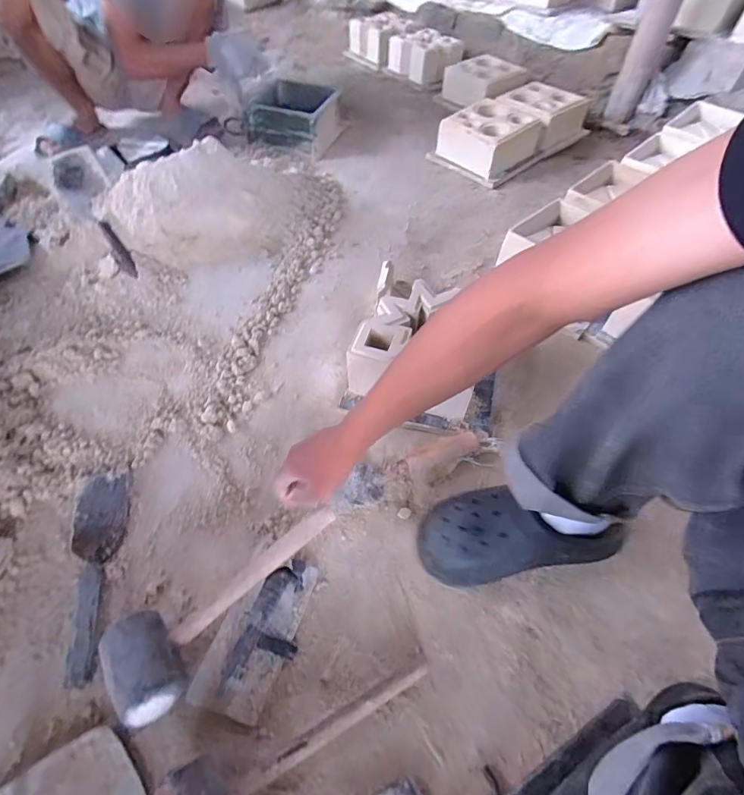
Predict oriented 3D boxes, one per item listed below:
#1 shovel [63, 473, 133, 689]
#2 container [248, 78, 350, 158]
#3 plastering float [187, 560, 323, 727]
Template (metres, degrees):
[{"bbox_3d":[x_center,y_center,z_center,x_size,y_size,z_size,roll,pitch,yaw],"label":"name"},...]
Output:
[{"bbox_3d":[-0.364,0.215,0.557,0.069,0.040,0.271,-9,56,-11],"label":"shovel"},{"bbox_3d":[-0.226,-0.847,1.293,0.238,0.107,0.238,17,55,8],"label":"container"},{"bbox_3d":[-0.139,0.274,0.510,0.091,0.068,0.171,16,55,7],"label":"plastering float"}]

